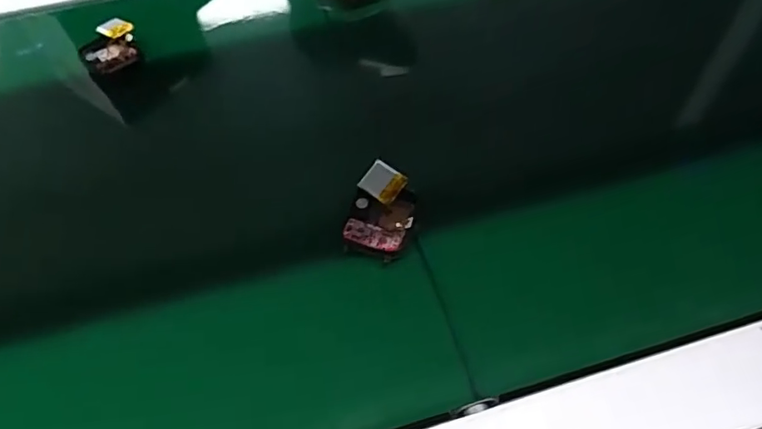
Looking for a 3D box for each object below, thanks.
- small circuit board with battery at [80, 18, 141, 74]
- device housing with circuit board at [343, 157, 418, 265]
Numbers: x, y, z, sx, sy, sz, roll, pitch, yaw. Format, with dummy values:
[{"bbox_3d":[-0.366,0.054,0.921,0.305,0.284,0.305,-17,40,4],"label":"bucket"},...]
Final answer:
[{"bbox_3d":[-0.198,-0.122,0.388,0.039,0.015,0.044,-17,55,-10],"label":"small circuit board with battery"},{"bbox_3d":[0.001,-0.002,0.286,0.035,0.015,0.051,10,54,10],"label":"device housing with circuit board"}]

